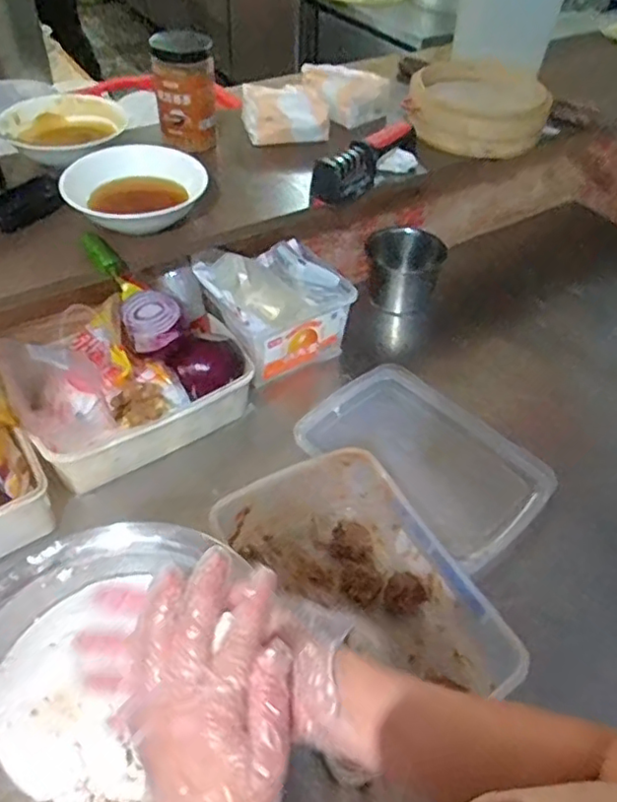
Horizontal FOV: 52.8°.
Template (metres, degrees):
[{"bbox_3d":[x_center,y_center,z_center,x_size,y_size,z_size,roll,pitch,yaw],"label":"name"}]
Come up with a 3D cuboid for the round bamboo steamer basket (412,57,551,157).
[{"bbox_3d":[0.284,-0.492,1.029,0.219,0.073,0.250,15,47,10],"label":"round bamboo steamer basket"}]

